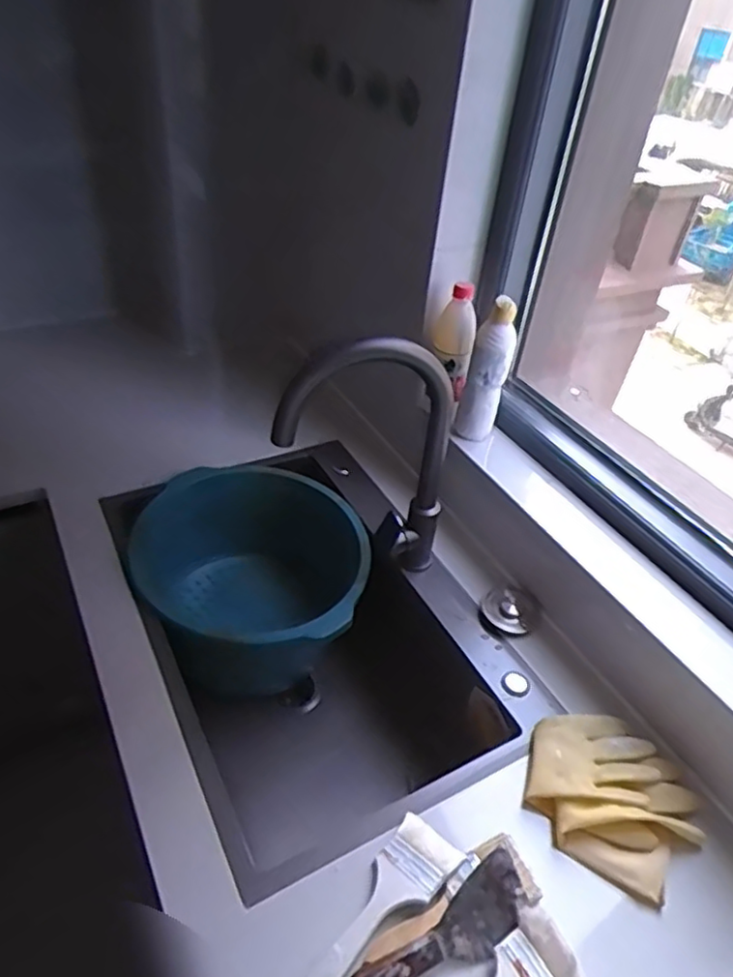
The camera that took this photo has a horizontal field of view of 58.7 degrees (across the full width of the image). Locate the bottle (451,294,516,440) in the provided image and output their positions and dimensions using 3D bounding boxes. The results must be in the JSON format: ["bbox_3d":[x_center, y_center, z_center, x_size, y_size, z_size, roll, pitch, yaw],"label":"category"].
[{"bbox_3d":[0.188,-0.184,1.011,0.062,0.225,0.053,16,41,11],"label":"bottle"}]

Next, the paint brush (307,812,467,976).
[{"bbox_3d":[0.017,0.418,0.643,0.068,0.015,0.197,30,46,26],"label":"paint brush"}]

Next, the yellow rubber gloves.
[{"bbox_3d":[0.280,0.350,0.755,0.190,0.030,0.172,33,47,29],"label":"yellow rubber gloves"}]

